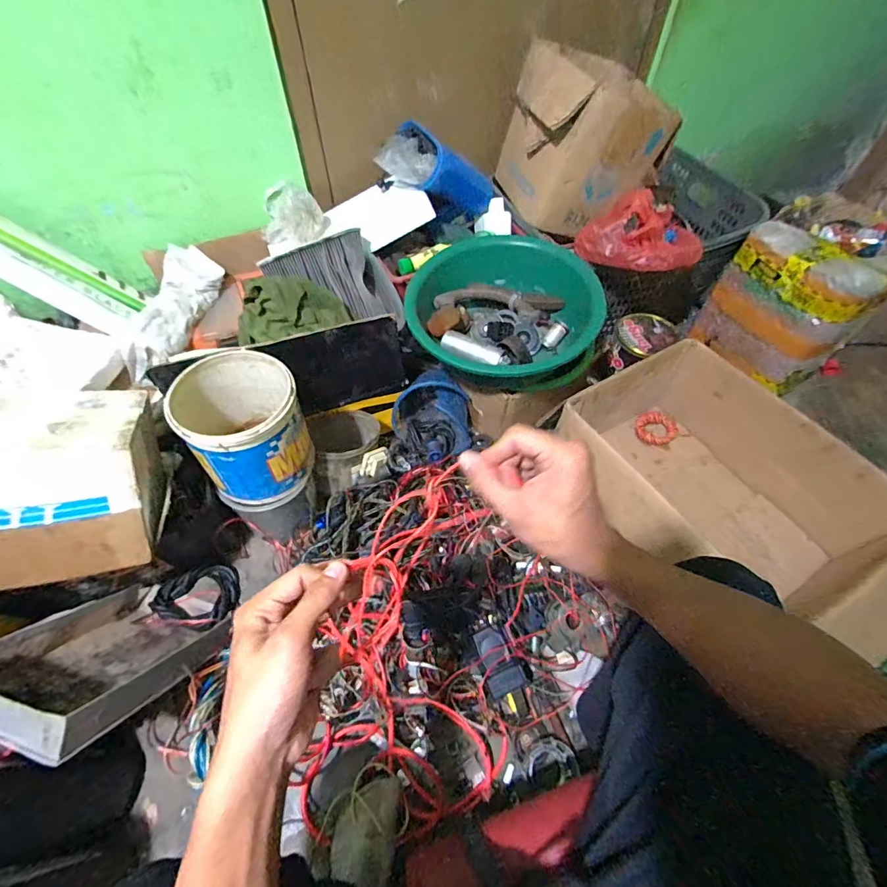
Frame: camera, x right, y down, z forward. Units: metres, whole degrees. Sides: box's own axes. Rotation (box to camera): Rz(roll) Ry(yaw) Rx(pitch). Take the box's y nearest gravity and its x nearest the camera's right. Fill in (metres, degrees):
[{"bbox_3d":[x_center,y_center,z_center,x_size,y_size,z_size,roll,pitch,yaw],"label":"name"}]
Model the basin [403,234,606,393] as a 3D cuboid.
[{"bbox_3d":[0.101,-0.258,0.907,0.346,0.174,0.346,0,56,0],"label":"basin"}]

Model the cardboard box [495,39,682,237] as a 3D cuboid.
[{"bbox_3d":[0.276,-0.639,0.928,0.243,0.237,0.301,-22,58,-14],"label":"cardboard box"}]

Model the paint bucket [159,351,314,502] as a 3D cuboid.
[{"bbox_3d":[-0.324,-0.027,0.743,0.173,0.192,0.188,0,56,0],"label":"paint bucket"}]

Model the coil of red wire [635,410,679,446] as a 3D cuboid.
[{"bbox_3d":[0.497,-0.036,1.038,0.087,0.024,0.085,0,56,0],"label":"coil of red wire"}]

